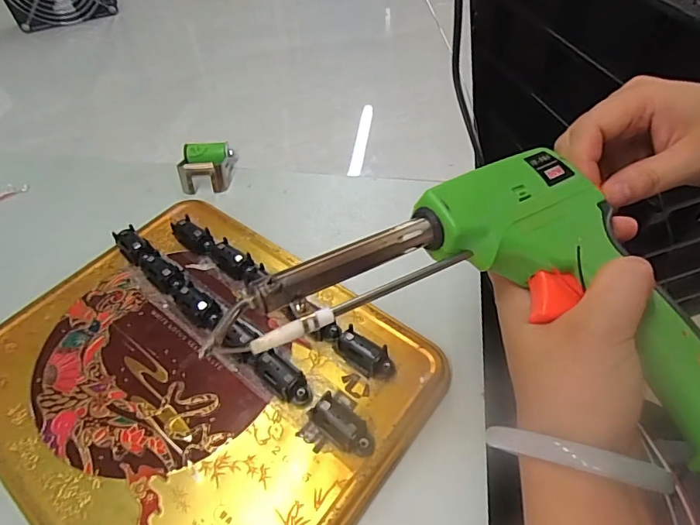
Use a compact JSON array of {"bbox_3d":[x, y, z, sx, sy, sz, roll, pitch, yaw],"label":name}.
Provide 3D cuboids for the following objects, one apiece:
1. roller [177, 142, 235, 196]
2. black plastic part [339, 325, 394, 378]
[{"bbox_3d":[-0.120,-0.080,0.388,0.039,0.020,0.043,-3,50,1],"label":"roller"},{"bbox_3d":[0.008,0.051,0.255,0.033,0.016,0.014,26,56,22],"label":"black plastic part"}]

